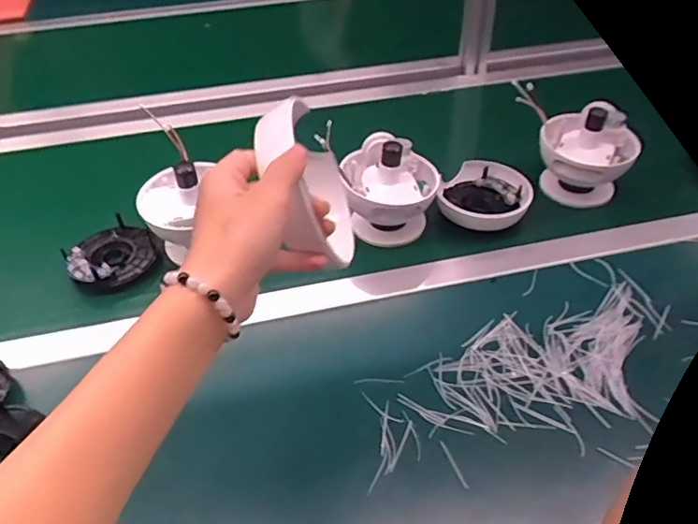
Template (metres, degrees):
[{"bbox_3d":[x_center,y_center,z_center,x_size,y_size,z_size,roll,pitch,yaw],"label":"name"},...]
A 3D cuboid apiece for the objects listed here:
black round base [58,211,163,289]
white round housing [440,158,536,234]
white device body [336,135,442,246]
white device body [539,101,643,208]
[{"bbox_3d":[-0.275,-0.014,0.651,0.101,0.027,0.103,-1,44,1],"label":"black round base"},{"bbox_3d":[0.175,-0.081,0.710,0.102,0.037,0.118,16,47,16],"label":"white round housing"},{"bbox_3d":[0.048,-0.084,0.669,0.105,0.113,0.112,-1,44,1],"label":"white device body"},{"bbox_3d":[0.313,-0.145,0.738,0.120,0.100,0.104,18,47,18],"label":"white device body"}]

